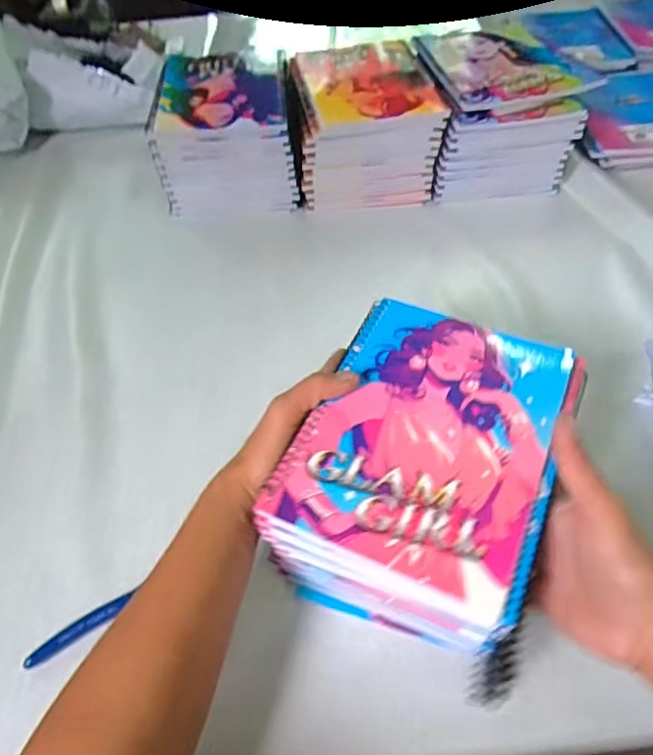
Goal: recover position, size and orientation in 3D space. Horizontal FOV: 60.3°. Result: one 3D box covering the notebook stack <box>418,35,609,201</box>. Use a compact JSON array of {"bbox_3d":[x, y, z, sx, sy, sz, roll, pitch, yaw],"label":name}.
[{"bbox_3d":[0.208,-0.341,0.720,0.165,0.110,0.209,-4,52,0],"label":"notebook stack"}]

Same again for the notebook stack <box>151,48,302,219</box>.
[{"bbox_3d":[-0.123,-0.313,0.713,0.161,0.109,0.201,-8,53,-2],"label":"notebook stack"}]

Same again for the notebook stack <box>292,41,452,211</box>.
[{"bbox_3d":[0.043,-0.319,0.711,0.166,0.113,0.190,-8,53,-2],"label":"notebook stack"}]

